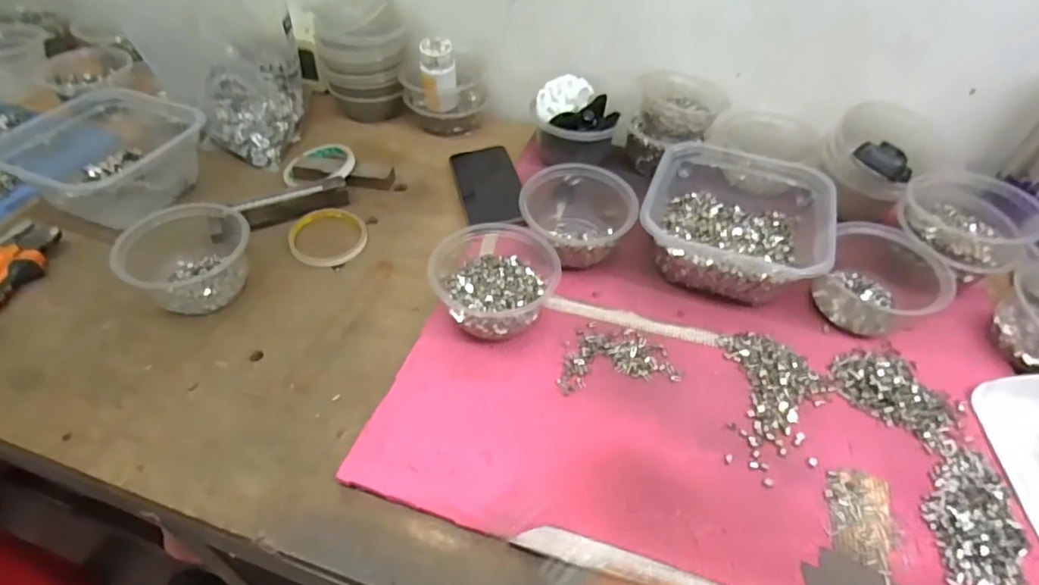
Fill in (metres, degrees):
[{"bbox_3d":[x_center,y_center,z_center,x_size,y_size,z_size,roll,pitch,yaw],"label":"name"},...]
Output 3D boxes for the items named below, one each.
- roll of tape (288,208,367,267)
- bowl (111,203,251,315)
[{"bbox_3d":[-0.211,-0.063,0.624,0.080,0.007,0.089,-17,52,-16],"label":"roll of tape"},{"bbox_3d":[-0.324,-0.036,0.549,0.092,0.070,0.114,36,57,25],"label":"bowl"}]

